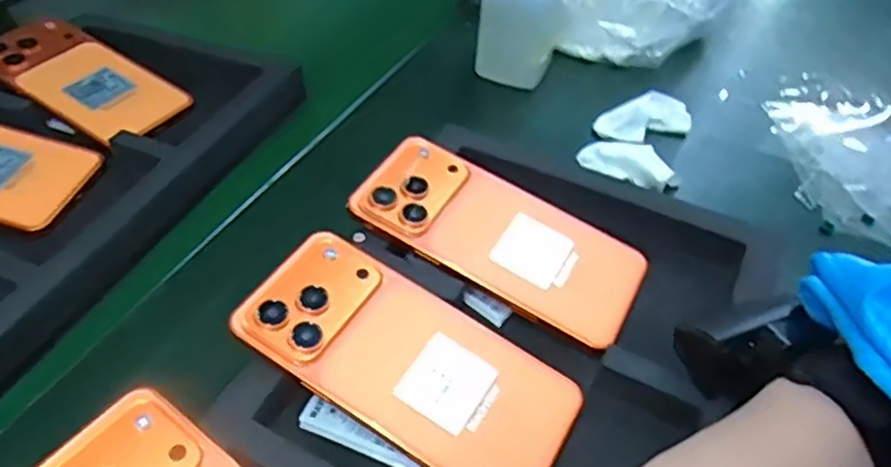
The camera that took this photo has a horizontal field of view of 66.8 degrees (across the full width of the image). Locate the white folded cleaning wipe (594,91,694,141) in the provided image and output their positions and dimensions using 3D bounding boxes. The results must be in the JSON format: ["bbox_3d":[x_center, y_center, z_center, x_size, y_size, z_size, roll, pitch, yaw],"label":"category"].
[{"bbox_3d":[0.151,-0.086,0.498,0.077,0.021,0.039,-22,50,-23],"label":"white folded cleaning wipe"}]

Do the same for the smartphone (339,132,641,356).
[{"bbox_3d":[0.032,-0.001,0.385,0.159,0.007,0.078,30,53,10],"label":"smartphone"}]

